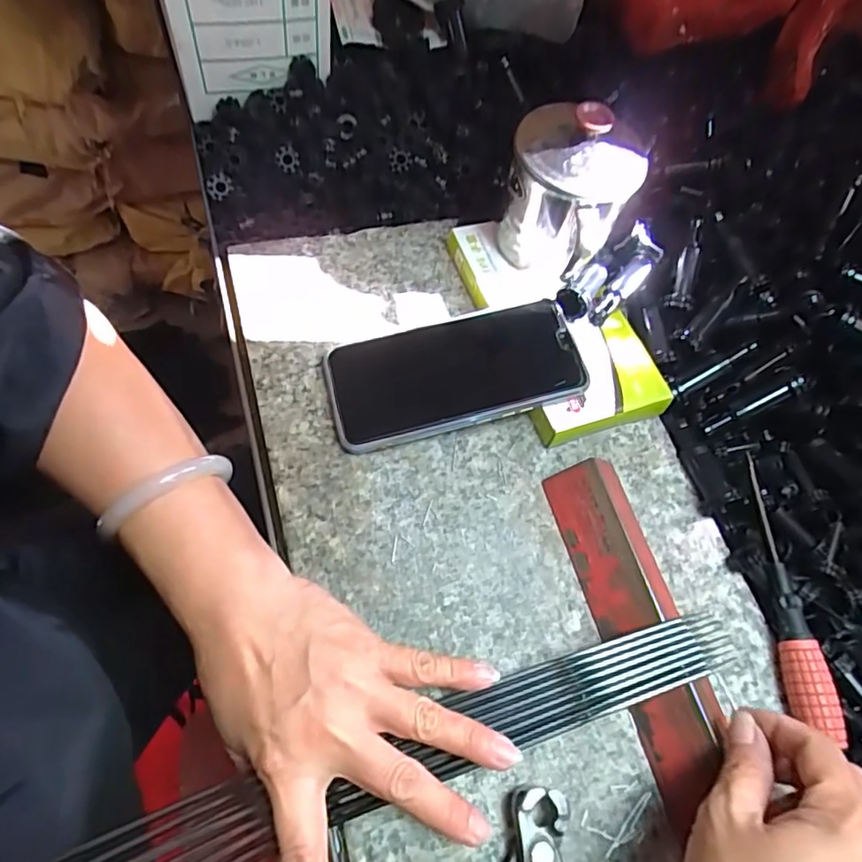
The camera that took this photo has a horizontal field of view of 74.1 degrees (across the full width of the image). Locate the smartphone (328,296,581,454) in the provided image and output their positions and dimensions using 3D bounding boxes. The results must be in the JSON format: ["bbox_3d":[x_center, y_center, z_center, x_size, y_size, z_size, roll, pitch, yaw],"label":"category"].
[{"bbox_3d":[0.015,-0.037,0.364,0.156,0.017,0.075,-12,67,-6],"label":"smartphone"}]

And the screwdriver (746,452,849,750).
[{"bbox_3d":[0.203,0.089,0.331,0.020,0.021,0.155,4,63,-6],"label":"screwdriver"}]

